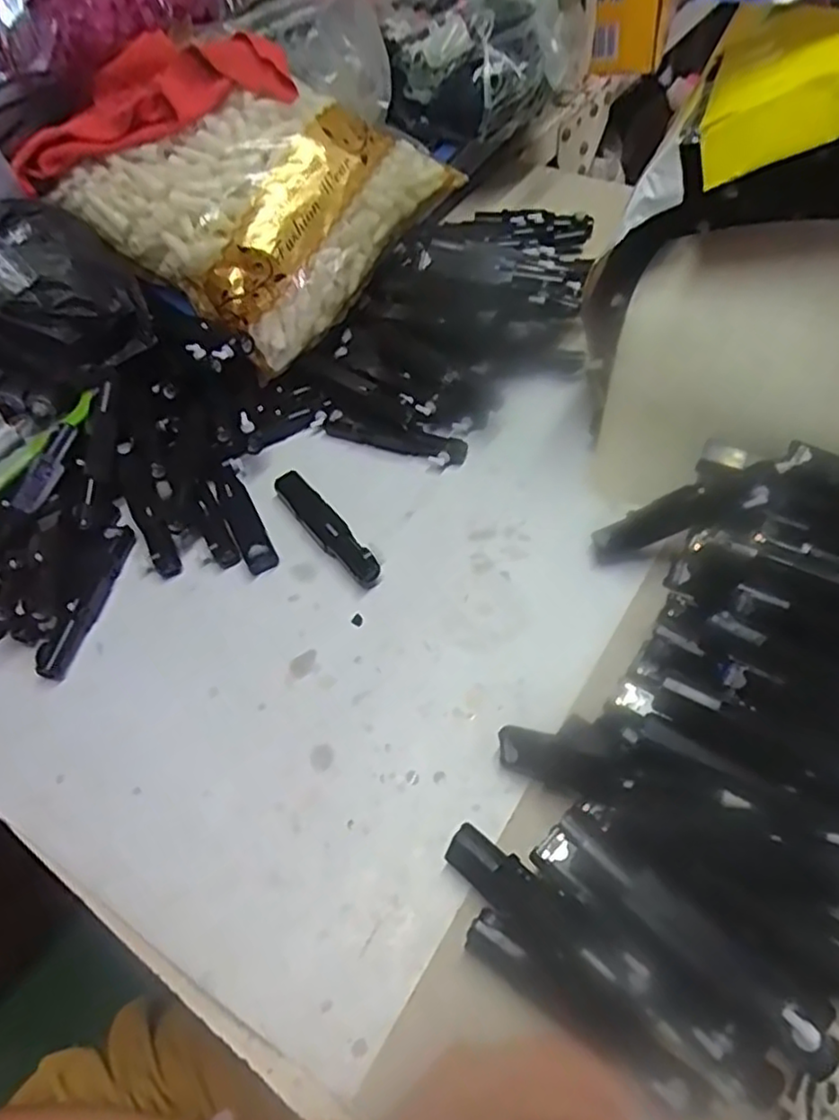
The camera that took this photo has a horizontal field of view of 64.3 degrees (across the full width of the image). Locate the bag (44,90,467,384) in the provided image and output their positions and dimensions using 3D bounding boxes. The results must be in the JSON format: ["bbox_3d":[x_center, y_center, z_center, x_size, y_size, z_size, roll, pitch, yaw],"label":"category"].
[{"bbox_3d":[-0.134,-0.306,0.541,0.229,0.065,0.218,35,91,-4],"label":"bag"}]

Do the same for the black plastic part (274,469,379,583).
[{"bbox_3d":[-0.069,-0.025,0.489,0.021,0.018,0.114,-35,60,-16],"label":"black plastic part"}]

